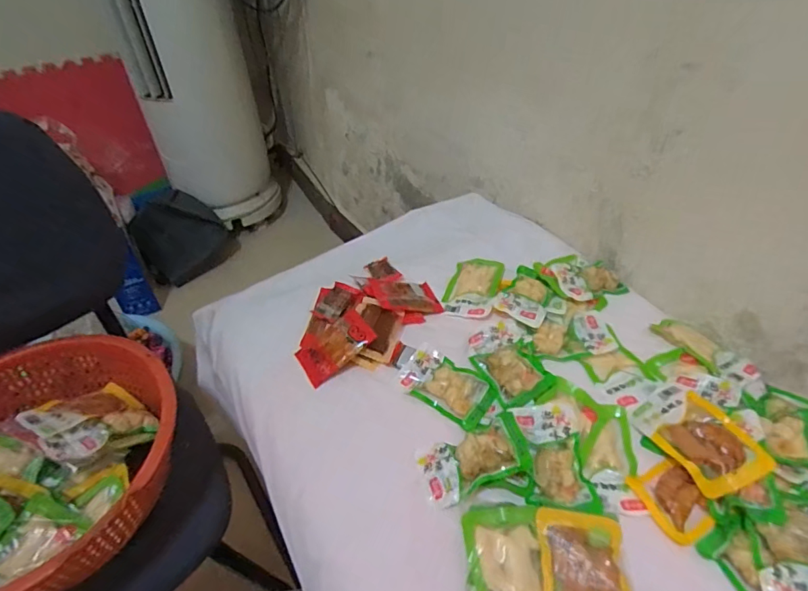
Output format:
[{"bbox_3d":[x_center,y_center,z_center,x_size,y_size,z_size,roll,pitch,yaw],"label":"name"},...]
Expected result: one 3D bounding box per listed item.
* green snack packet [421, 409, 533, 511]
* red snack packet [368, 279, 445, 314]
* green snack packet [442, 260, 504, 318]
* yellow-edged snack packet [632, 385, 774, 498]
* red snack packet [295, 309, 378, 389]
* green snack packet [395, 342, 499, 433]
[{"bbox_3d":[0.079,0.183,0.544,0.121,0.028,0.072,-27,41,3],"label":"green snack packet"},{"bbox_3d":[0.003,-0.002,0.754,0.105,0.015,0.072,0,44,-29],"label":"red snack packet"},{"bbox_3d":[0.113,-0.011,0.788,0.078,0.024,0.131,13,46,16],"label":"green snack packet"},{"bbox_3d":[0.334,0.159,0.555,0.084,0.029,0.139,-34,39,1],"label":"yellow-edged snack packet"},{"bbox_3d":[-0.095,0.072,0.674,0.107,0.014,0.065,-39,53,-12],"label":"red snack packet"},{"bbox_3d":[0.055,0.115,0.633,0.127,0.013,0.079,27,52,27],"label":"green snack packet"}]

